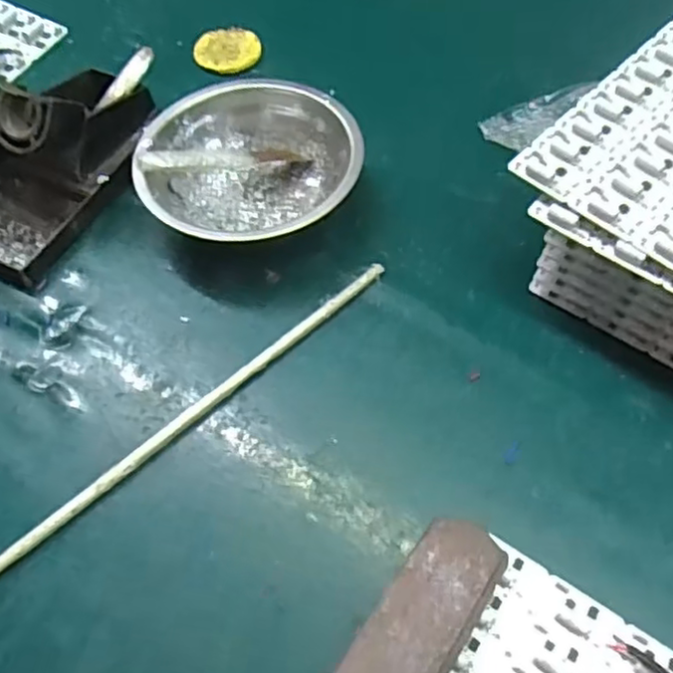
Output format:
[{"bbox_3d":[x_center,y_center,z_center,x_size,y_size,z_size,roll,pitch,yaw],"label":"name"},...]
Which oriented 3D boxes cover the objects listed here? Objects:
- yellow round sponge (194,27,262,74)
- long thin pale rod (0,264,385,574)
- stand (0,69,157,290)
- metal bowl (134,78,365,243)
[{"bbox_3d":[-0.079,-0.209,0.493,0.047,0.009,0.043,-1,58,1],"label":"yellow round sponge"},{"bbox_3d":[-0.079,0.045,0.332,0.275,0.008,0.009,-38,64,-20],"label":"long thin pale rod"},{"bbox_3d":[-0.176,-0.112,0.401,0.080,0.064,0.142,20,61,14],"label":"stand"},{"bbox_3d":[-0.050,-0.100,0.404,0.124,0.042,0.118,-1,58,1],"label":"metal bowl"}]

